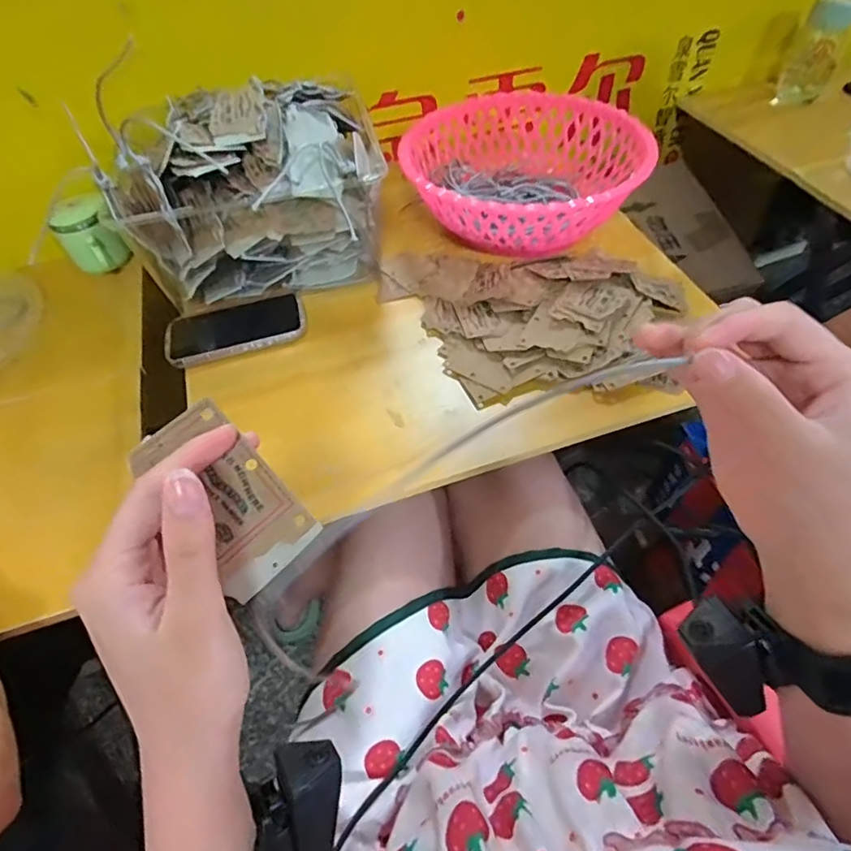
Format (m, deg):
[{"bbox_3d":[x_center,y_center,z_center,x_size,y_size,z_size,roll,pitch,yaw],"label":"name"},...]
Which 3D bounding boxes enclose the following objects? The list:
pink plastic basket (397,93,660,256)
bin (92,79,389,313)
[{"bbox_3d":[0.125,-0.327,0.712,0.291,0.098,0.303,-7,52,-2],"label":"pink plastic basket"},{"bbox_3d":[-0.195,-0.268,0.631,0.276,0.189,0.177,-15,53,-8],"label":"bin"}]

